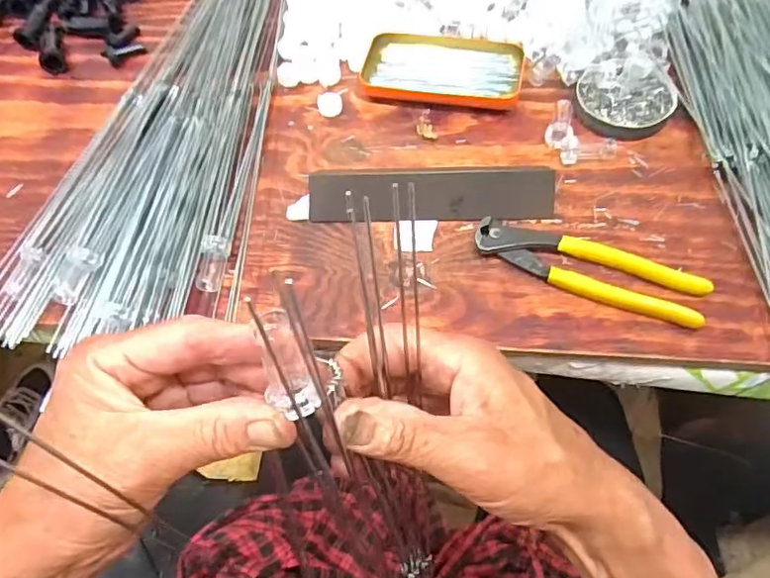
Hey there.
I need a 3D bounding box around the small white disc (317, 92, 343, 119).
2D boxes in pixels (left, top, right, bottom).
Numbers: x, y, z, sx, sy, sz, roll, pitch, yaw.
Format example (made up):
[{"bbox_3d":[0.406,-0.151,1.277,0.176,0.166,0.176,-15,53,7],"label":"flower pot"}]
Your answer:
[{"bbox_3d":[-0.051,-0.171,0.520,0.023,0.010,0.022,-2,62,3],"label":"small white disc"}]

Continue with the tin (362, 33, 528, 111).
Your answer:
[{"bbox_3d":[0.054,-0.205,0.525,0.143,0.014,0.077,10,63,10],"label":"tin"}]

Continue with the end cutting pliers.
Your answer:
[{"bbox_3d":[0.148,-0.016,0.414,0.164,0.015,0.040,21,65,15],"label":"end cutting pliers"}]

